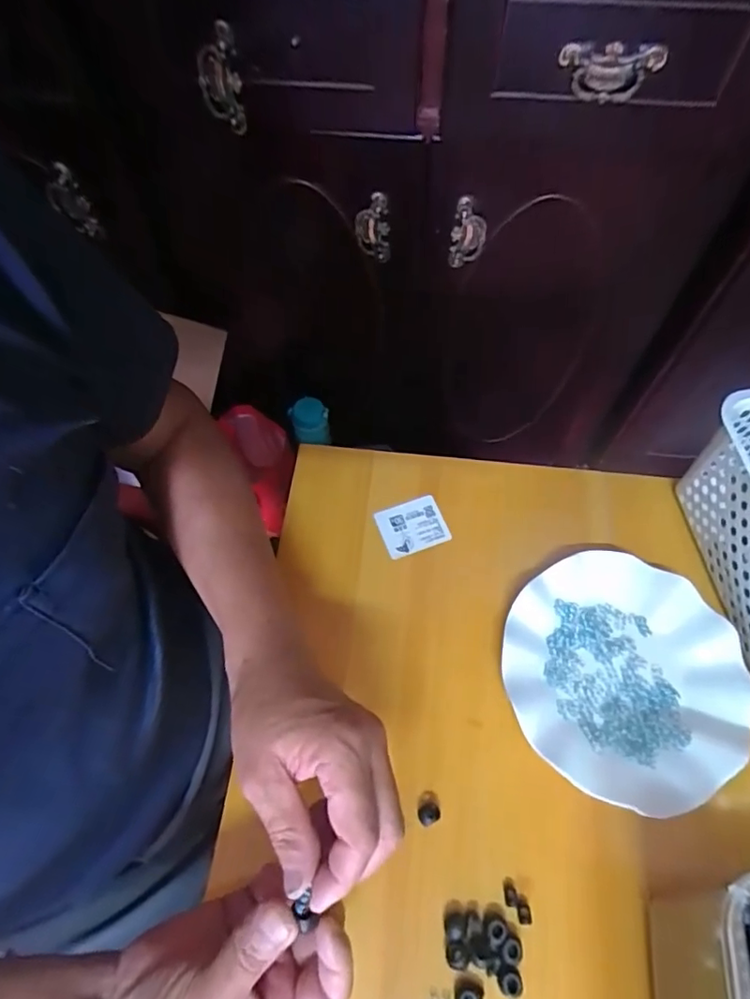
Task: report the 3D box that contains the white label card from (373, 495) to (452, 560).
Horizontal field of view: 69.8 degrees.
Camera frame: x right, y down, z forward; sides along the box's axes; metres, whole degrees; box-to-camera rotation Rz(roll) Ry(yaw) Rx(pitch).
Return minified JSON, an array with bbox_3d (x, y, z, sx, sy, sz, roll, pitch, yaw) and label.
[{"bbox_3d":[0.035,0.025,0.499,0.060,0.004,0.049,-20,67,-11],"label":"white label card"}]

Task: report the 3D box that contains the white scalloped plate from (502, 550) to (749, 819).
[{"bbox_3d":[0.193,0.134,0.422,0.177,0.021,0.180,0,62,0],"label":"white scalloped plate"}]

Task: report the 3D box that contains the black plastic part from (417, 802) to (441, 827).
[{"bbox_3d":[0.038,0.224,0.383,0.015,0.008,0.013,-21,64,-11],"label":"black plastic part"}]

